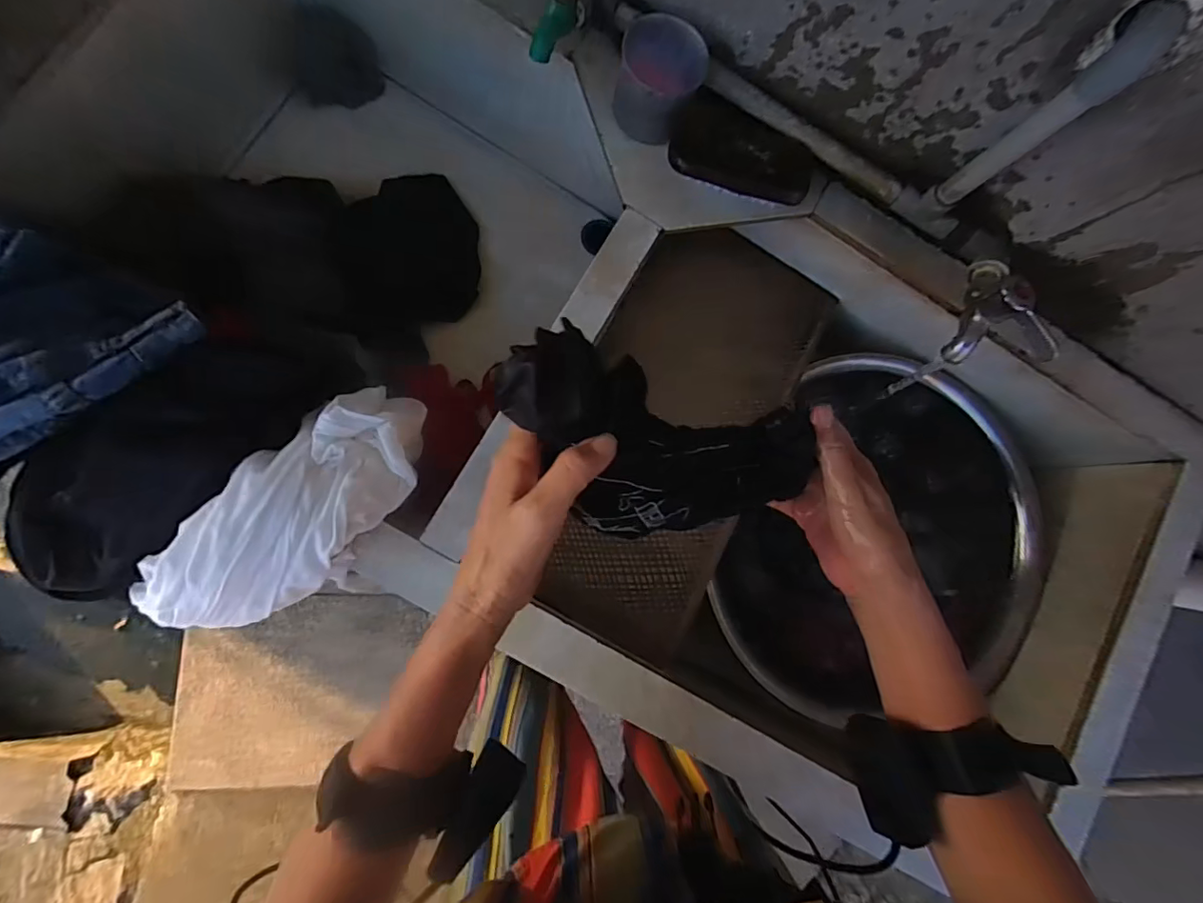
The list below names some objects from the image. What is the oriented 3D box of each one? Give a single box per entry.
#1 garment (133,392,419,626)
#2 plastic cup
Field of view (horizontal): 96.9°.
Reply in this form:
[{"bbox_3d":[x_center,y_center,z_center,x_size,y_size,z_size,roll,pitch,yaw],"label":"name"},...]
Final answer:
[{"bbox_3d":[-0.214,0.048,0.393,0.100,0.073,0.209,42,82,-2],"label":"garment"},{"bbox_3d":[0.048,-0.313,0.452,0.066,0.065,0.062,0,86,-7],"label":"plastic cup"}]

